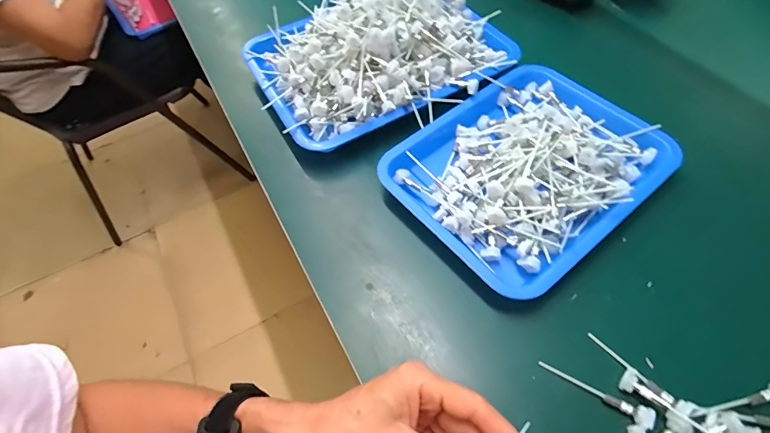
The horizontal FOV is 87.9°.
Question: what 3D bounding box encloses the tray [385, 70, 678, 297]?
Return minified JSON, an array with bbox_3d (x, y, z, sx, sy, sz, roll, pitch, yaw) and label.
[{"bbox_3d":[0.160,-0.061,0.450,0.288,0.049,0.223,-37,62,-17],"label":"tray"}]

